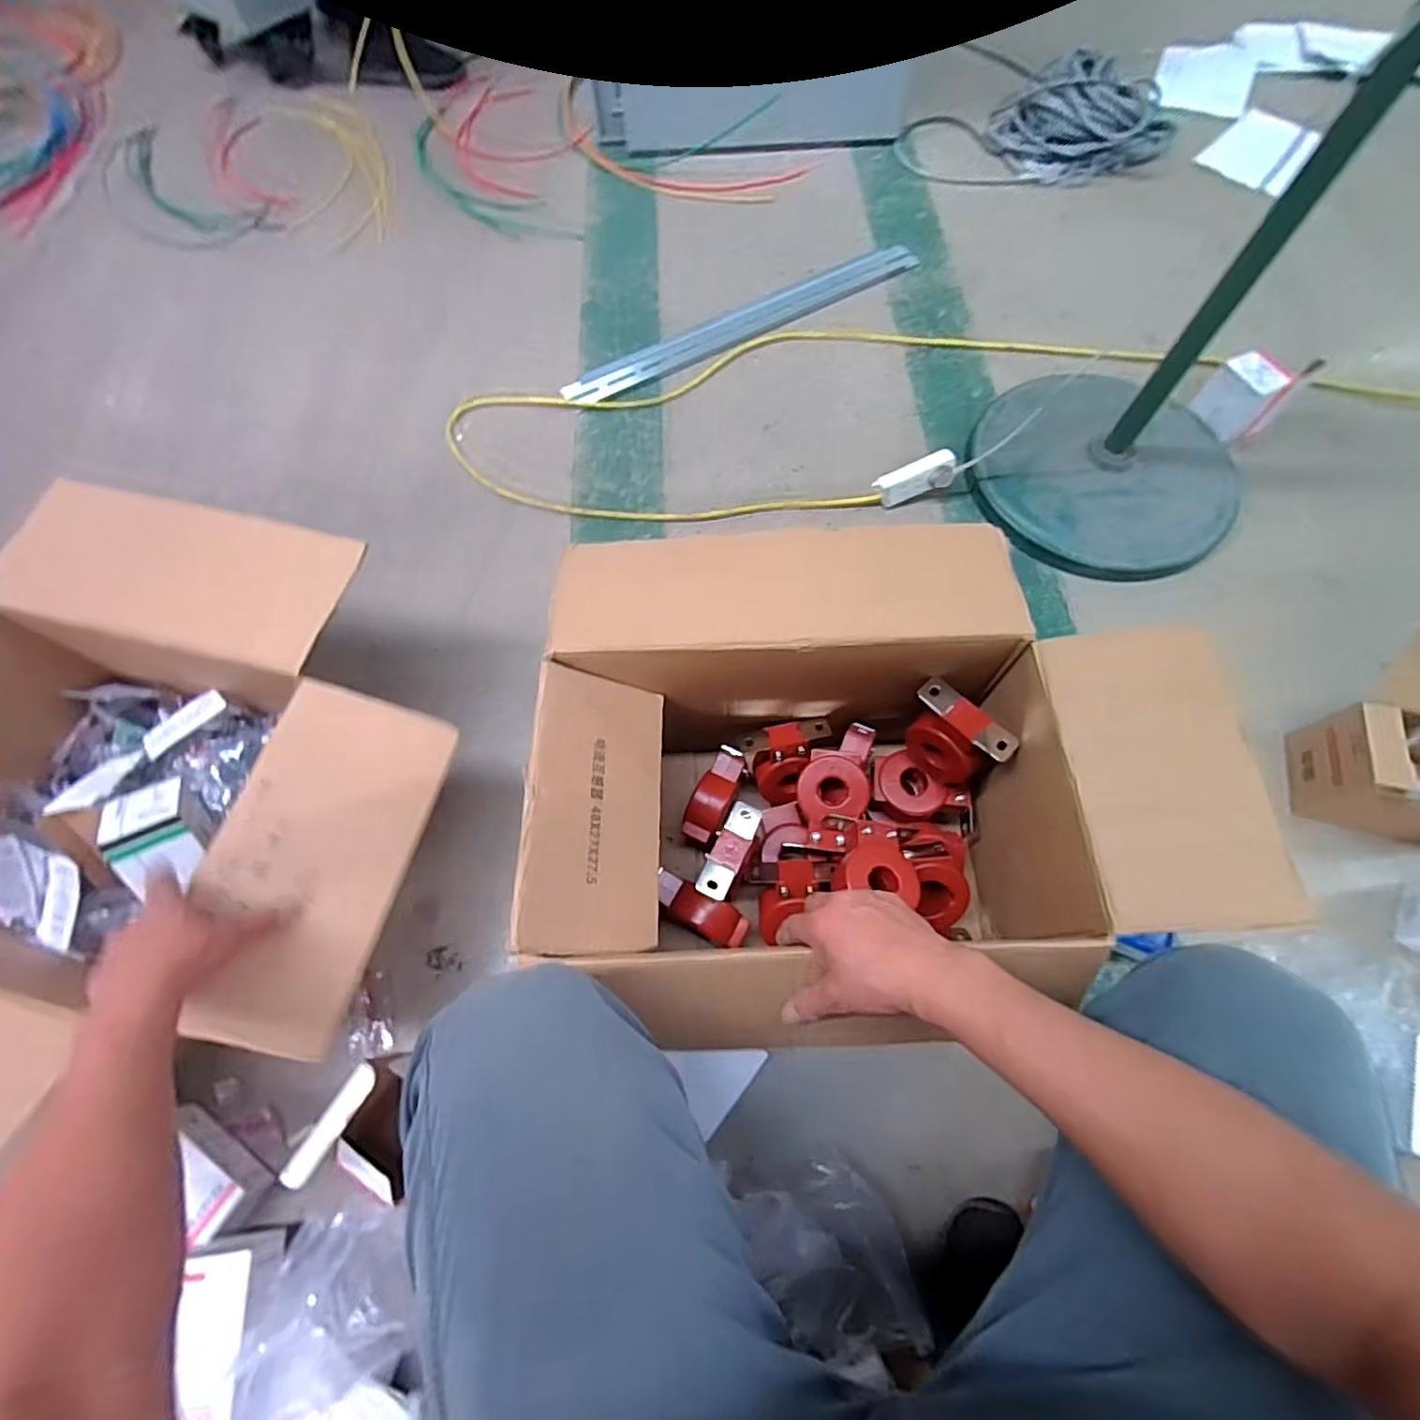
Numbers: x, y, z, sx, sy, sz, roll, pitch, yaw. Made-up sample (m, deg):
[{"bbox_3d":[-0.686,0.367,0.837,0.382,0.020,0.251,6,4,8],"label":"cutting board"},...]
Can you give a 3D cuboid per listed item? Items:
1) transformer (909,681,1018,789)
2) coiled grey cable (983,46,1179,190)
[{"bbox_3d":[0.260,0.027,0.678,0.050,0.096,0.104,-39,71,-14],"label":"transformer"},{"bbox_3d":[0.783,-1.269,1.332,0.343,0.097,0.277,-15,69,-6],"label":"coiled grey cable"}]

